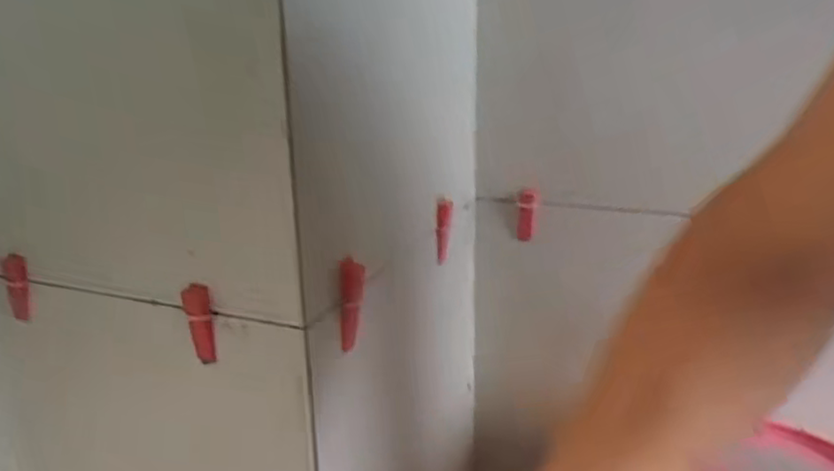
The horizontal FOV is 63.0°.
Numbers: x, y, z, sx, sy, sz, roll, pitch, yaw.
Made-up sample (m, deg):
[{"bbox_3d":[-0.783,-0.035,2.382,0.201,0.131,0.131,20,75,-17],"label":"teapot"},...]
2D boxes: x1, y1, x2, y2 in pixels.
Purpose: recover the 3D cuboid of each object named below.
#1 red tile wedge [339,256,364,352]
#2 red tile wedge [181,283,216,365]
[{"bbox_3d":[-0.059,0.063,0.619,0.021,0.086,0.019,-1,19,-2],"label":"red tile wedge"},{"bbox_3d":[-0.191,0.079,0.596,0.024,0.072,0.012,-8,20,-21],"label":"red tile wedge"}]

